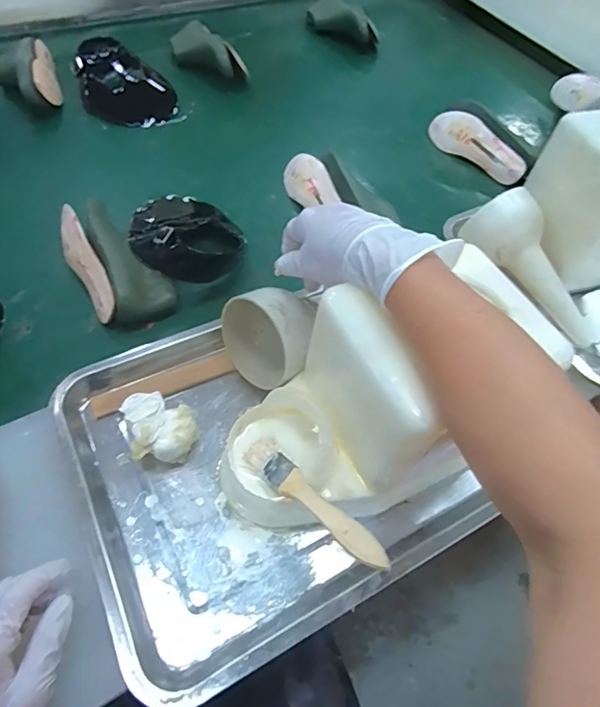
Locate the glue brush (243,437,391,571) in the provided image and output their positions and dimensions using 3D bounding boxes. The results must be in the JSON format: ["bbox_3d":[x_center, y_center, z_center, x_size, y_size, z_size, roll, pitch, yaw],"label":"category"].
[{"bbox_3d":[0.007,0.103,0.338,0.023,0.010,0.145,-34,40,-24],"label":"glue brush"}]

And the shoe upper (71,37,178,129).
[{"bbox_3d":[-0.294,-0.454,0.789,0.144,0.075,0.147,-14,58,-13],"label":"shoe upper"}]

